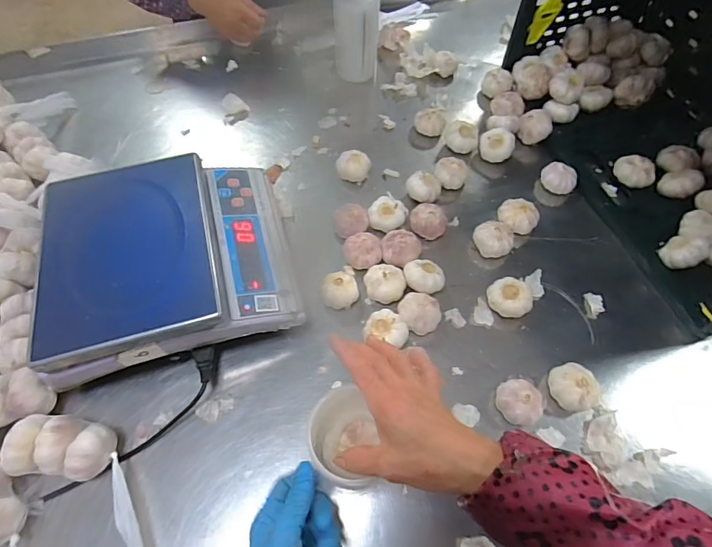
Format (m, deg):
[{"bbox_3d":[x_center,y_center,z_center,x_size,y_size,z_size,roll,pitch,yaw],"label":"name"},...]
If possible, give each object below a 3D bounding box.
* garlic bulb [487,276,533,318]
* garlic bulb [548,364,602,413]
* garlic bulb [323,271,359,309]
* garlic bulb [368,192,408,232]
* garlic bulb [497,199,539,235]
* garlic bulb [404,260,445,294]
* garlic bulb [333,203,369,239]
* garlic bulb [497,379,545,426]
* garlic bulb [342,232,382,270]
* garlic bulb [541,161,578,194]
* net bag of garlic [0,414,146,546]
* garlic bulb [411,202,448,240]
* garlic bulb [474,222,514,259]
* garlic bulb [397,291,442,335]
[{"bbox_3d":[0.217,0.033,0.601,0.059,0.039,0.059,0,59,0],"label":"garlic bulb"},{"bbox_3d":[0.276,0.144,0.541,0.053,0.047,0.058,0,59,0],"label":"garlic bulb"},{"bbox_3d":[-0.022,0.026,0.603,0.052,0.038,0.053,-1,59,-1],"label":"garlic bulb"},{"bbox_3d":[0.050,-0.092,0.679,0.056,0.043,0.049,20,61,11],"label":"garlic bulb"},{"bbox_3d":[0.259,-0.089,0.685,0.063,0.041,0.059,29,63,16],"label":"garlic bulb"},{"bbox_3d":[0.100,0.009,0.620,0.059,0.046,0.058,2,59,1],"label":"garlic bulb"},{"bbox_3d":[-0.008,-0.078,0.664,0.056,0.041,0.052,-2,59,-2],"label":"garlic bulb"},{"bbox_3d":[0.204,0.158,0.528,0.052,0.042,0.056,-31,64,-18],"label":"garlic bulb"},{"bbox_3d":[0.010,-0.032,0.642,0.058,0.033,0.051,2,59,1],"label":"garlic bulb"},{"bbox_3d":[0.346,-0.161,0.731,0.058,0.043,0.050,33,64,18],"label":"garlic bulb"},{"bbox_3d":[-0.276,0.245,0.457,0.242,0.058,0.093,38,66,20],"label":"net bag of garlic"},{"bbox_3d":[0.116,-0.084,0.679,0.056,0.041,0.054,6,59,3],"label":"garlic bulb"},{"bbox_3d":[0.212,-0.051,0.660,0.057,0.042,0.055,9,59,5],"label":"garlic bulb"},{"bbox_3d":[0.087,0.056,0.591,0.057,0.038,0.052,0,59,0],"label":"garlic bulb"}]

